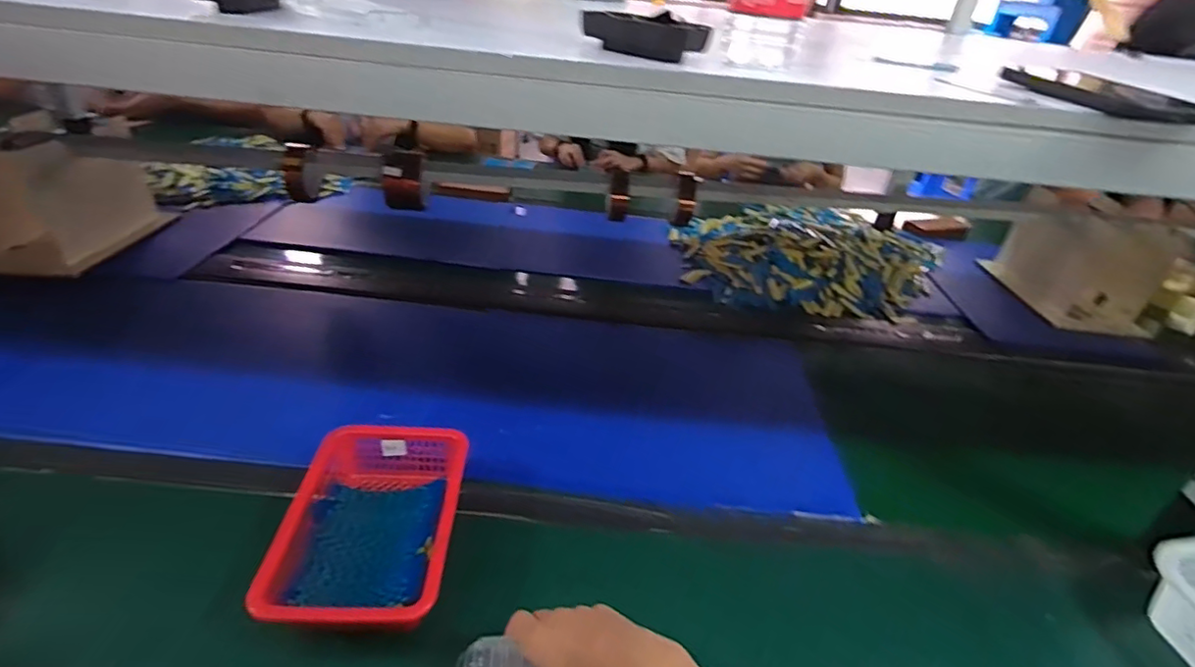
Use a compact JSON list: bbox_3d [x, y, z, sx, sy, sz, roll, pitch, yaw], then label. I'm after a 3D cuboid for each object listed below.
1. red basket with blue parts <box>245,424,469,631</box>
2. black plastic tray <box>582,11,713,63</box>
[{"bbox_3d":[-0.220,0.195,0.568,0.156,0.066,0.225,3,34,-5],"label":"red basket with blue parts"},{"bbox_3d":[0.039,-0.246,0.468,0.102,0.030,0.026,23,37,23],"label":"black plastic tray"}]

